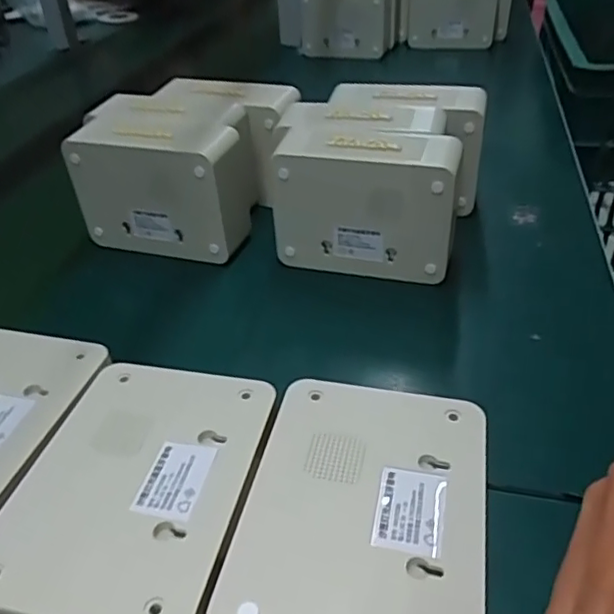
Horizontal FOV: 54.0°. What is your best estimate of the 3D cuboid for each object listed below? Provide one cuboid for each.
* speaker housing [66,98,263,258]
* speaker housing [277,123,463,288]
[{"bbox_3d":[-0.122,-0.117,0.552,0.151,0.118,0.109,11,38,15],"label":"speaker housing"},{"bbox_3d":[0.048,-0.078,0.491,0.143,0.119,0.054,8,38,15],"label":"speaker housing"}]

